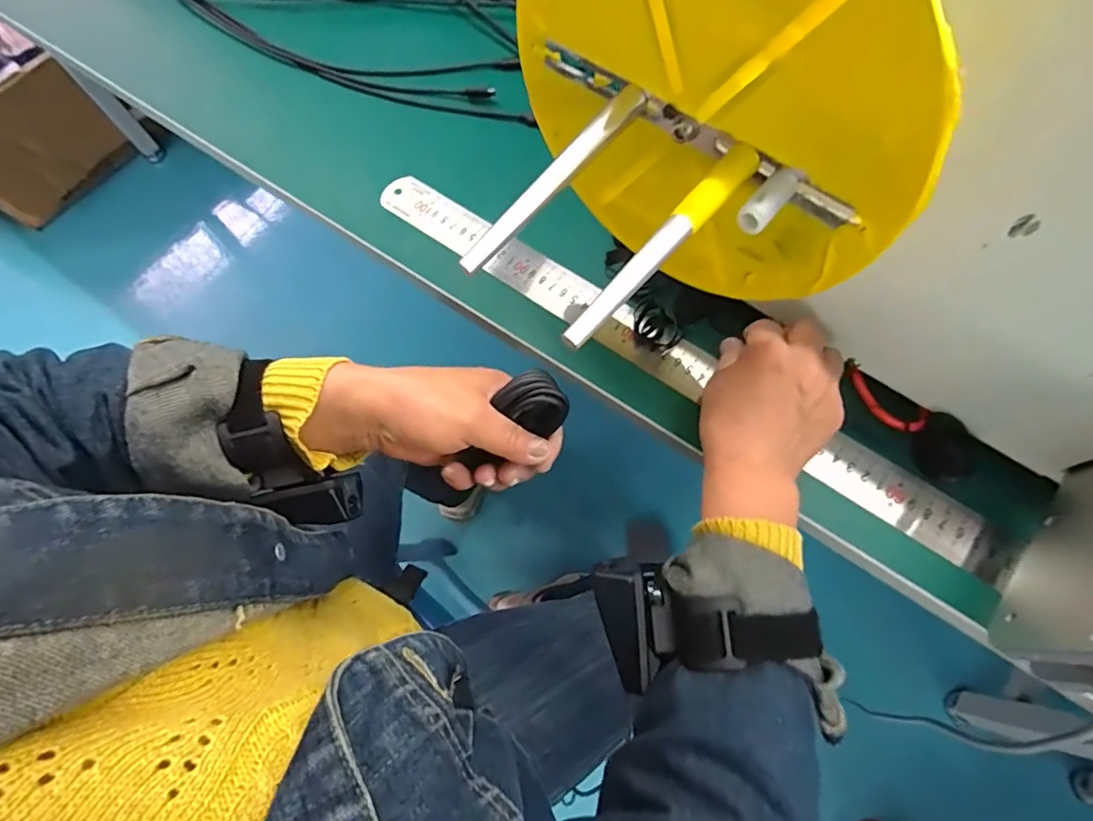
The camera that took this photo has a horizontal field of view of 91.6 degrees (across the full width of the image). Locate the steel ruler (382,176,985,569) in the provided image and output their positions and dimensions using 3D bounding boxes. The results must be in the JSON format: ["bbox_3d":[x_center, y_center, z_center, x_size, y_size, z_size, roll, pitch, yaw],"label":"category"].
[{"bbox_3d":[0.064,-0.051,0.386,0.482,0.008,0.035,35,77,15],"label":"steel ruler"}]

